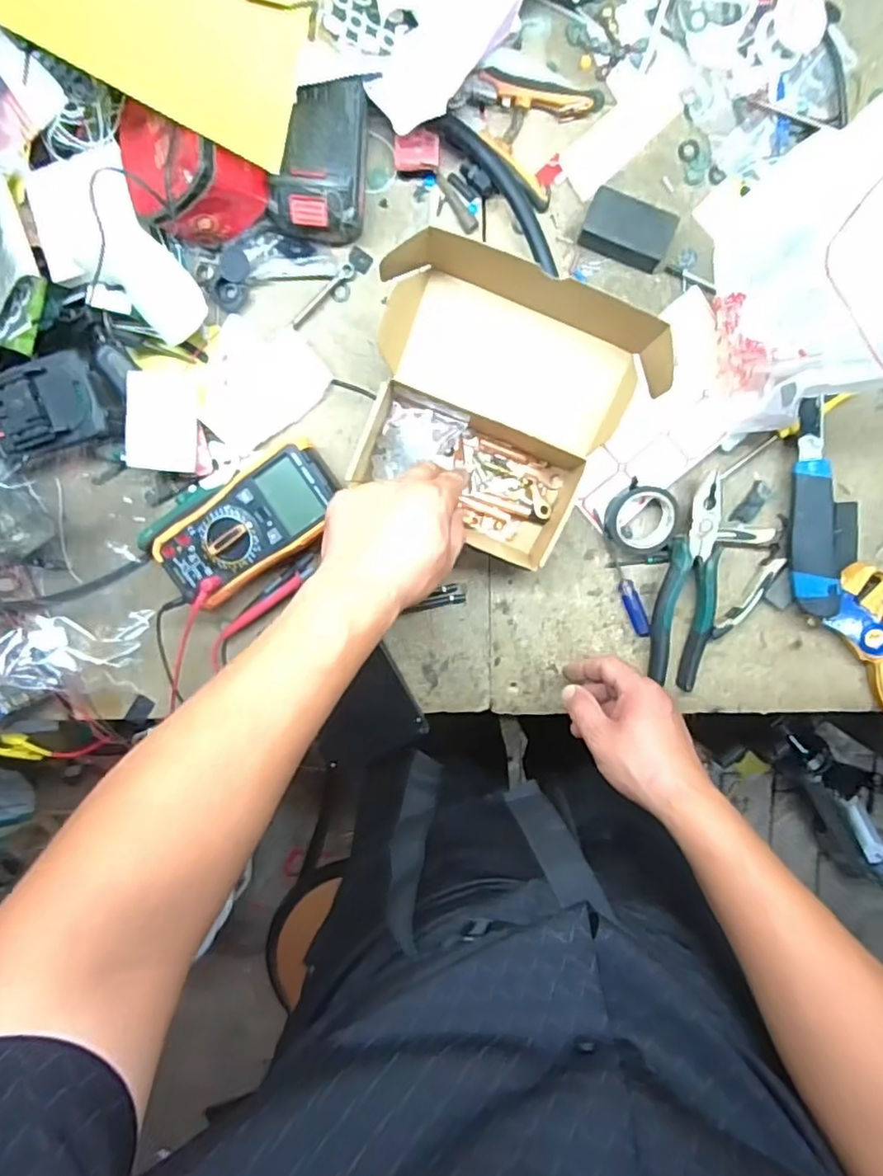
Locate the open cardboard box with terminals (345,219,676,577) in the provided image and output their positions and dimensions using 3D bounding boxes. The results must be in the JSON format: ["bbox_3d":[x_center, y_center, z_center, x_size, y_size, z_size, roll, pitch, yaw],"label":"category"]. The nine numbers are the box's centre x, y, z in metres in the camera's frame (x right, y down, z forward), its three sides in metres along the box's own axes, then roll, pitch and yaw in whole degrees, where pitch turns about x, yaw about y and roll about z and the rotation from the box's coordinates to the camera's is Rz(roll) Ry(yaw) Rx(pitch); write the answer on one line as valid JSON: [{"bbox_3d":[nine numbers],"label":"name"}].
[{"bbox_3d":[0.039,-0.140,0.490,0.203,0.123,0.194,26,99,-3],"label":"open cardboard box with terminals"}]

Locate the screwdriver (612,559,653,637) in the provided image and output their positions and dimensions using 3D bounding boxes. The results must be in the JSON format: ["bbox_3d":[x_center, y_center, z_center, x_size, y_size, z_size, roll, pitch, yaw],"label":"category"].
[{"bbox_3d":[0.178,0.009,0.569,0.015,0.016,0.077,-22,98,5],"label":"screwdriver"}]

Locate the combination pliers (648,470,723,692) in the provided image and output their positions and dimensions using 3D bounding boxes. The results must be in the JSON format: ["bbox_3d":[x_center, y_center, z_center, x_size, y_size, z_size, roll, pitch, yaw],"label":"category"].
[{"bbox_3d":[0.224,-0.002,0.556,0.054,0.029,0.194,2,99,1],"label":"combination pliers"}]

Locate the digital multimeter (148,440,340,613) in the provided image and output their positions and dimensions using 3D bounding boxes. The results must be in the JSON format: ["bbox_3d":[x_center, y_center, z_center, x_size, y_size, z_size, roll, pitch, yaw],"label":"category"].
[{"bbox_3d":[-0.172,-0.056,0.551,0.173,0.044,0.086,-31,98,8],"label":"digital multimeter"}]

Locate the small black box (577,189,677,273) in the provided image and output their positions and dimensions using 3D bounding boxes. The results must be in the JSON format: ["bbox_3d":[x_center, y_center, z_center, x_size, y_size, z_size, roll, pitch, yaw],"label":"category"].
[{"bbox_3d":[0.159,-0.303,0.515,0.076,0.027,0.043,22,99,-2],"label":"small black box"}]

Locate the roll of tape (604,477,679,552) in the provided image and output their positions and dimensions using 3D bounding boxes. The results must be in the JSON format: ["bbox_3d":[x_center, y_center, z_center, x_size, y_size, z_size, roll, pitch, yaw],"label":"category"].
[{"bbox_3d":[0.181,-0.063,0.550,0.063,0.022,0.059,0,99,2],"label":"roll of tape"}]

